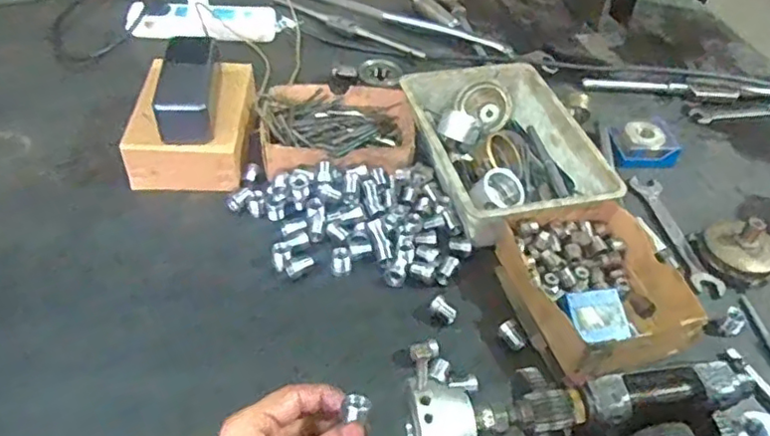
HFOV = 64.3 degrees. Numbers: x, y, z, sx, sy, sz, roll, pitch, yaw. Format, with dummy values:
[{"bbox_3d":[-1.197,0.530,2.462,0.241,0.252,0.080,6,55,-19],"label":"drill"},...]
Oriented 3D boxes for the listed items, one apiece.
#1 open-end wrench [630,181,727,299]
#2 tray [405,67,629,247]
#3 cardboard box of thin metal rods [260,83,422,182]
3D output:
[{"bbox_3d":[0.322,0.015,0.679,0.031,0.010,0.170,-2,46,-9],"label":"open-end wrench"},{"bbox_3d":[0.128,-0.077,0.696,0.169,0.068,0.241,-9,47,-15],"label":"tray"},{"bbox_3d":[-0.056,-0.100,0.714,0.176,0.043,0.142,-2,46,-9],"label":"cardboard box of thin metal rods"}]

